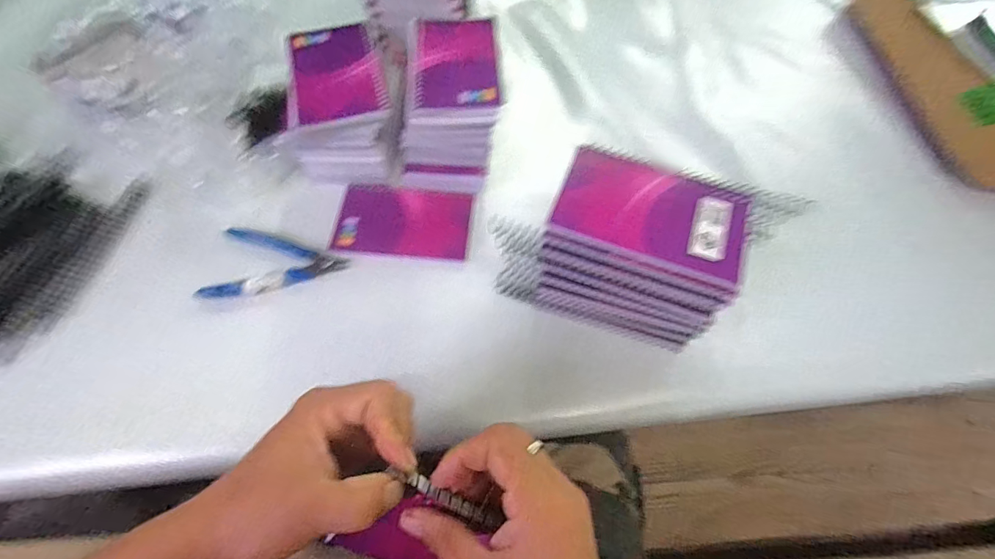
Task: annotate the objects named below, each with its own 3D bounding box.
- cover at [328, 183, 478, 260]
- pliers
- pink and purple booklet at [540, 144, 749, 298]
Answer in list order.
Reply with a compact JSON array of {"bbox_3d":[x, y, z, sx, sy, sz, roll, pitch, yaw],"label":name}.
[{"bbox_3d":[-0.090,-0.057,0.405,0.126,0.004,0.074,5,64,1],"label":"cover"},{"bbox_3d":[-0.198,-0.013,0.377,0.115,0.010,0.071,6,64,1],"label":"pliers"},{"bbox_3d":[0.110,-0.049,0.297,0.127,0.010,0.084,21,66,8],"label":"pink and purple booklet"}]

